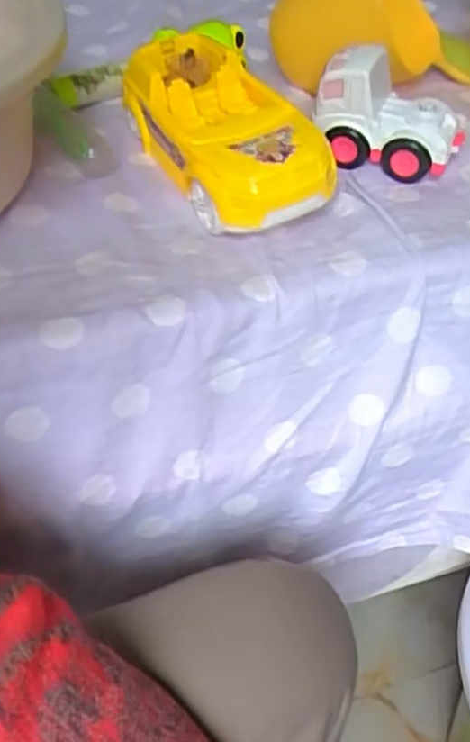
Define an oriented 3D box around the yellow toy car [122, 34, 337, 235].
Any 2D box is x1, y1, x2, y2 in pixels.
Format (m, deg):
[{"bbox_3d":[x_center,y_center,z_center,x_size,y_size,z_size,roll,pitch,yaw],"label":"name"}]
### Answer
[{"bbox_3d":[-0.006,-0.152,0.447,0.078,0.062,0.171,-21,47,-21],"label":"yellow toy car"}]

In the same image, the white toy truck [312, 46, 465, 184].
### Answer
[{"bbox_3d":[0.100,-0.167,0.456,0.092,0.065,0.045,15,45,15],"label":"white toy truck"}]

